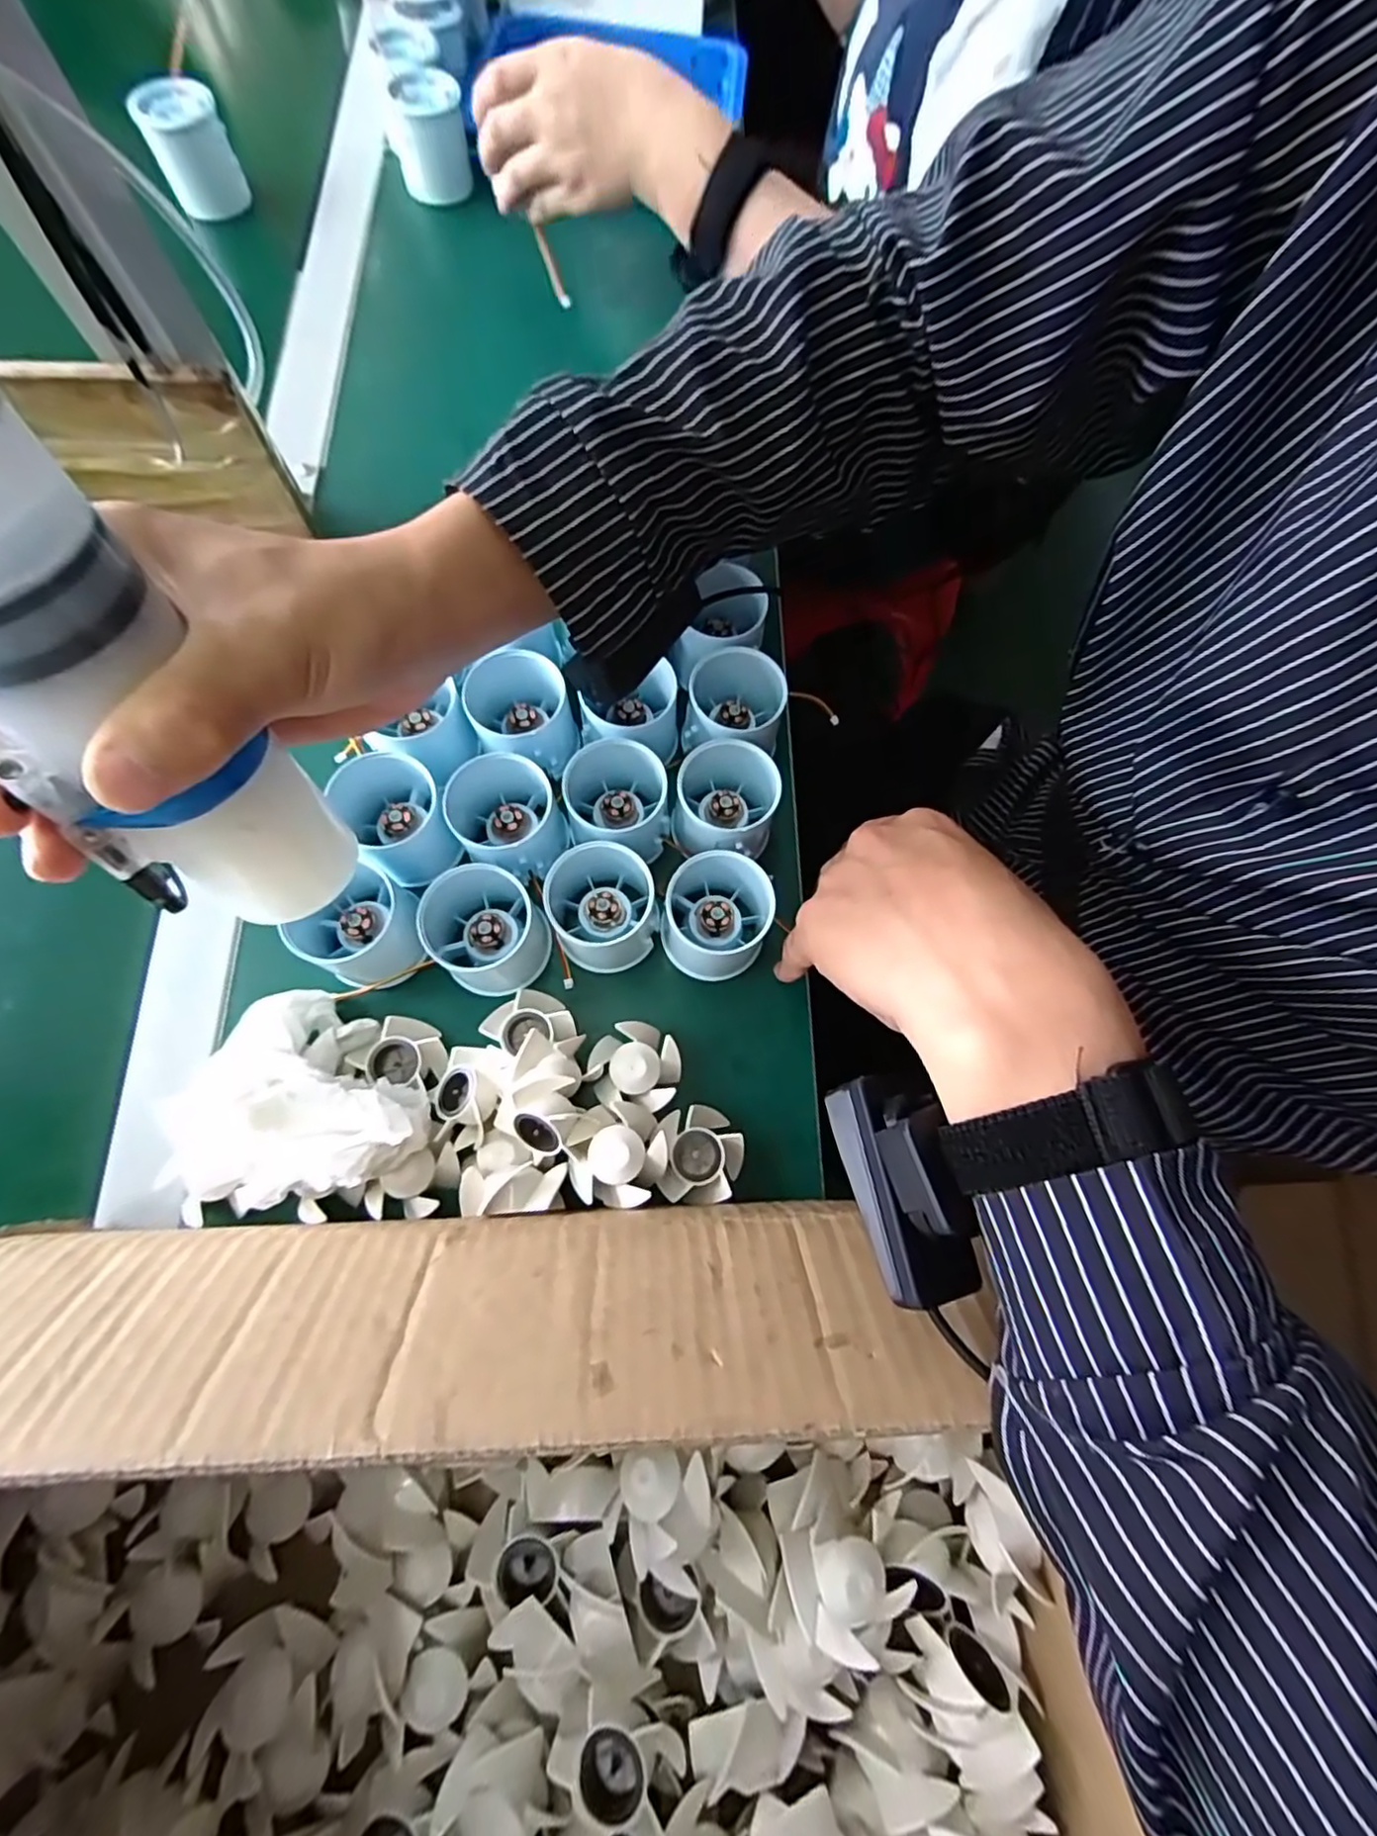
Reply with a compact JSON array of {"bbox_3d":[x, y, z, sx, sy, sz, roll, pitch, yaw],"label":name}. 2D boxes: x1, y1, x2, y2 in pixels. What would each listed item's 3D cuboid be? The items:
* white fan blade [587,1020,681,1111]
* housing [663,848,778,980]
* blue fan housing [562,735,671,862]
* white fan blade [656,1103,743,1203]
[{"bbox_3d":[-0.026,0.072,0.325,0.043,0.021,0.039,9,73,0],"label":"white fan blade"},{"bbox_3d":[0.014,-0.003,0.333,0.052,0.050,0.058,-2,74,-3],"label":"housing"},{"bbox_3d":[-0.038,-0.060,0.346,0.052,0.047,0.048,1,73,-2],"label":"blue fan housing"},{"bbox_3d":[0.006,0.111,0.311,0.039,0.024,0.042,1,73,-2],"label":"white fan blade"}]

